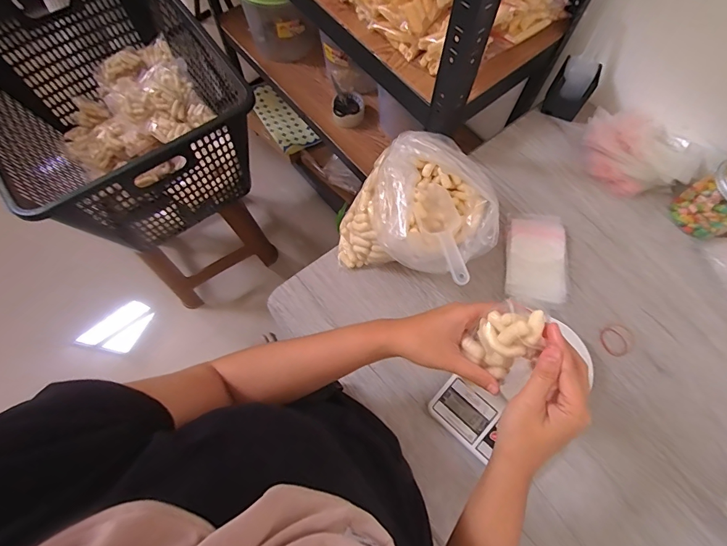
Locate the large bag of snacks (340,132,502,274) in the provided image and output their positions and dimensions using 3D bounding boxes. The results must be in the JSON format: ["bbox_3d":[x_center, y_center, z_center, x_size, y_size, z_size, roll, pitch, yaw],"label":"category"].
[{"bbox_3d":[0.074,-0.068,0.533,0.201,0.176,0.165,-31,74,-11],"label":"large bag of snacks"}]

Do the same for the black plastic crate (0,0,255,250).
[{"bbox_3d":[-0.533,-0.371,0.844,0.437,0.293,0.611,-35,75,-12],"label":"black plastic crate"}]

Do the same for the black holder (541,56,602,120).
[{"bbox_3d":[0.363,-0.319,0.677,0.067,0.073,0.059,25,72,8],"label":"black holder"}]

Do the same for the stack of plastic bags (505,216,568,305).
[{"bbox_3d":[0.271,-0.024,0.603,0.089,0.014,0.139,5,71,1],"label":"stack of plastic bags"}]

